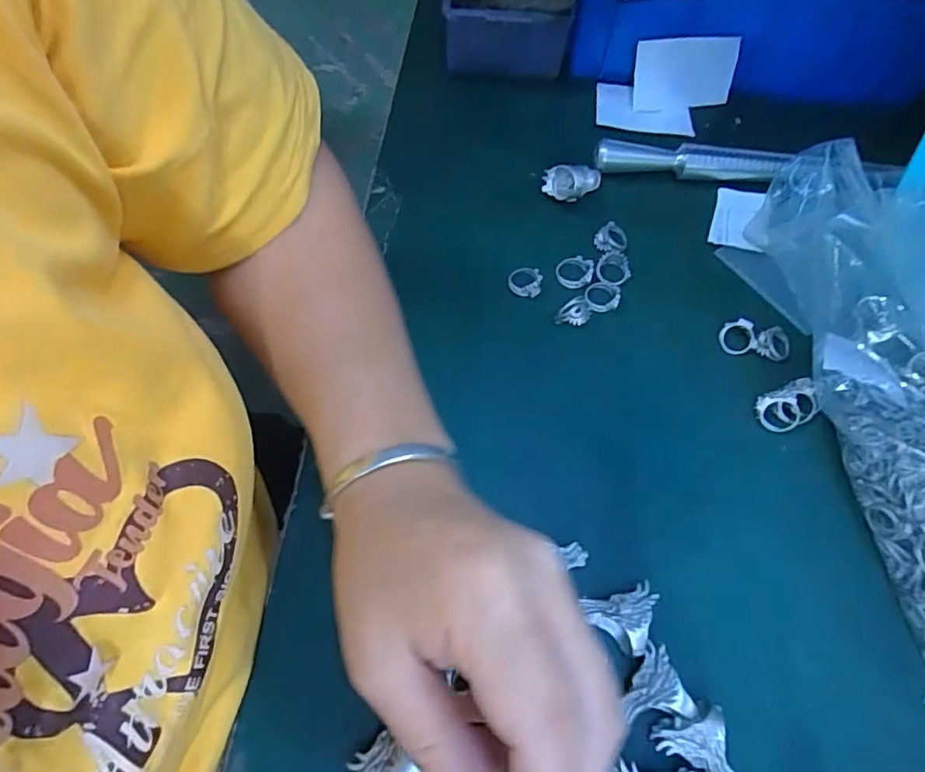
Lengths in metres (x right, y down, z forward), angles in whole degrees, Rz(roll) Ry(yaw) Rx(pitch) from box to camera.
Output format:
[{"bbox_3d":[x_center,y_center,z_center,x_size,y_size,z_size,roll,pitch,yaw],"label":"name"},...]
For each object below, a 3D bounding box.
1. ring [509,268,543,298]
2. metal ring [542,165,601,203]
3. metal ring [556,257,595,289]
[{"bbox_3d":[0.040,-0.068,0.371,0.021,0.004,0.019,9,68,5],"label":"ring"},{"bbox_3d":[0.076,-0.140,0.396,0.039,0.021,0.020,3,68,2],"label":"metal ring"},{"bbox_3d":[0.073,-0.075,0.372,0.023,0.004,0.022,0,68,1],"label":"metal ring"}]

